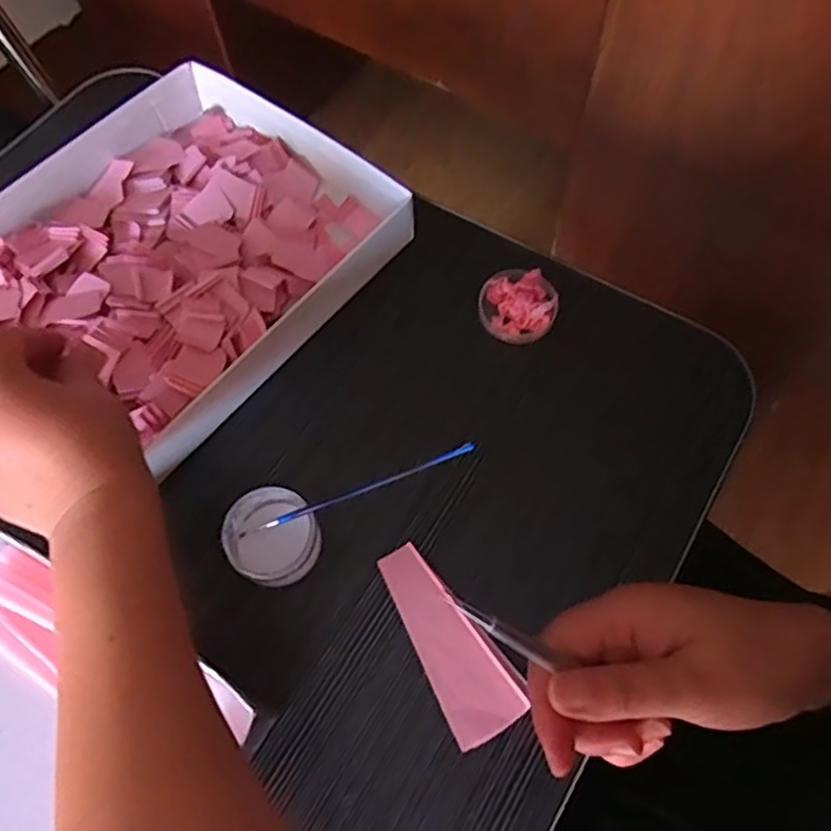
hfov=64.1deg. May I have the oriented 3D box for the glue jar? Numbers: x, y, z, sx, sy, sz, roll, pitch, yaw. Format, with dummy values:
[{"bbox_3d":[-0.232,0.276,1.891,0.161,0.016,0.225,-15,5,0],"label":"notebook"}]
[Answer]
[{"bbox_3d":[-0.080,0.068,0.374,0.050,0.024,0.055,0,67,1],"label":"glue jar"}]

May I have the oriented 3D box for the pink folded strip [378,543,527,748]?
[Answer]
[{"bbox_3d":[0.020,0.120,0.364,0.042,0.004,0.108,-25,69,-10],"label":"pink folded strip"}]

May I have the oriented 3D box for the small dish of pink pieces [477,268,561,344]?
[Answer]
[{"bbox_3d":[0.069,-0.075,0.442,0.051,0.019,0.048,0,67,1],"label":"small dish of pink pieces"}]

